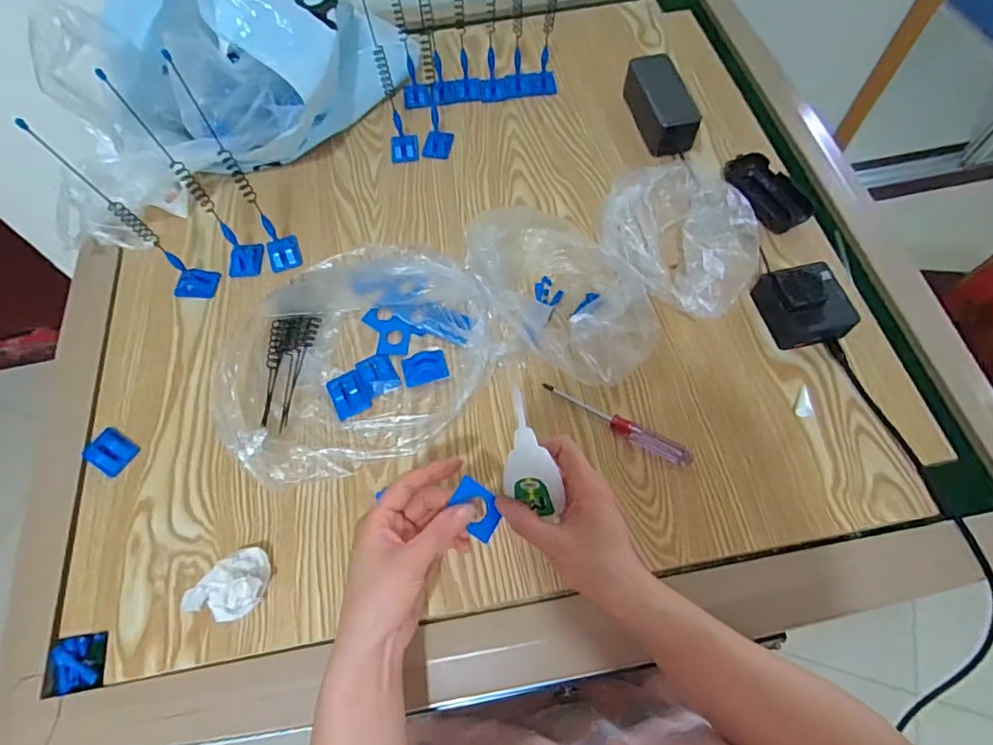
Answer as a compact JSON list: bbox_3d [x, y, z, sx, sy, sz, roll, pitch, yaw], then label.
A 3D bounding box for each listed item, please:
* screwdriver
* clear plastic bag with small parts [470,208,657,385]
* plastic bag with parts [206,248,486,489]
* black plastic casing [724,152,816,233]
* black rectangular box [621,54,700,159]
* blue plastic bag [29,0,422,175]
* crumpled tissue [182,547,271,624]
[{"bbox_3d":[0.114,0.045,0.509,0.148,0.013,0.019,31,68,16],"label":"screwdriver"},{"bbox_3d":[0.054,-0.103,0.541,0.149,0.098,0.234,-27,65,-11],"label":"clear plastic bag with small parts"},{"bbox_3d":[-0.141,-0.038,0.535,0.261,0.061,0.249,-24,65,-10],"label":"plastic bag with parts"},{"bbox_3d":[0.316,-0.208,0.625,0.058,0.027,0.106,-26,65,-11],"label":"black plastic casing"},{"bbox_3d":[0.205,-0.333,0.674,0.052,0.054,0.154,-7,63,-2],"label":"black rectangular box"},{"bbox_3d":[-0.295,-0.354,0.630,0.370,0.184,0.195,-2,63,1],"label":"blue plastic bag"},{"bbox_3d":[-0.221,0.178,0.435,0.071,0.048,0.047,-33,67,-14],"label":"crumpled tissue"}]

